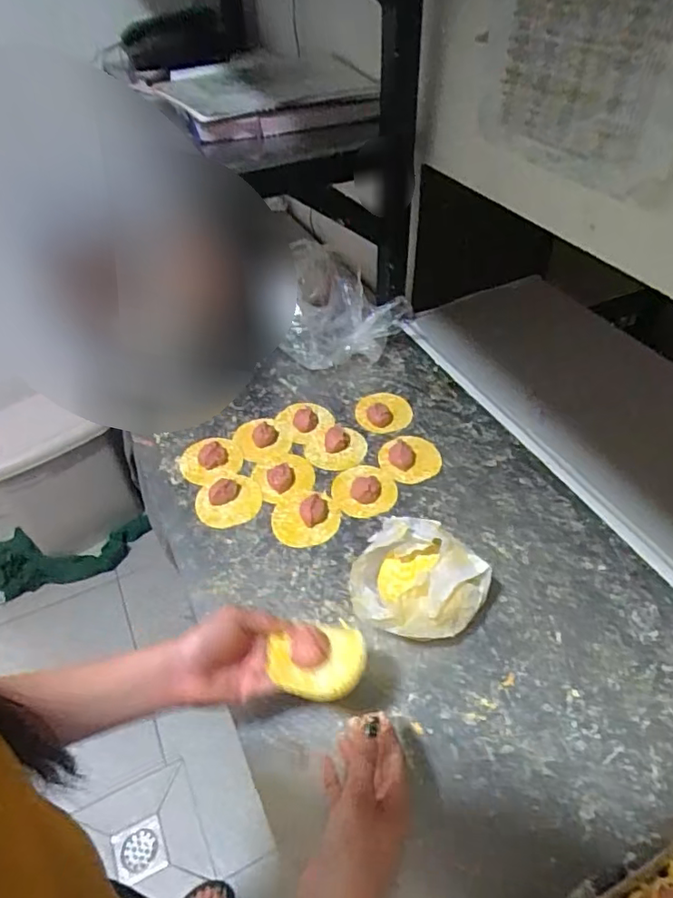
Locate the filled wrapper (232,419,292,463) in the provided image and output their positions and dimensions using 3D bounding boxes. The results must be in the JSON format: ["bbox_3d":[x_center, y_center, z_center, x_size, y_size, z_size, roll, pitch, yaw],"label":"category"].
[{"bbox_3d":[-0.101,-0.012,0.791,0.076,0.023,0.080,-1,44,1],"label":"filled wrapper"}]

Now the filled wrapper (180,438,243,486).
[{"bbox_3d":[-0.172,0.013,0.767,0.080,0.017,0.071,-23,48,-19],"label":"filled wrapper"}]

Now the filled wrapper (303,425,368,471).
[{"bbox_3d":[-0.001,-0.005,0.776,0.084,0.030,0.073,-4,44,-2],"label":"filled wrapper"}]

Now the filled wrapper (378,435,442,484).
[{"bbox_3d":[0.101,0.012,0.760,0.083,0.007,0.077,-17,46,-15],"label":"filled wrapper"}]

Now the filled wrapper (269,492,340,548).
[{"bbox_3d":[-0.038,0.084,0.694,0.082,0.010,0.077,-1,44,1],"label":"filled wrapper"}]

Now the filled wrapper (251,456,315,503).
[{"bbox_3d":[-0.067,0.033,0.742,0.079,0.023,0.075,-1,44,1],"label":"filled wrapper"}]

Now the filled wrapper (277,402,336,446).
[{"bbox_3d":[-0.042,-0.042,0.823,0.073,0.021,0.067,-1,44,1],"label":"filled wrapper"}]

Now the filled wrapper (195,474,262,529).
[{"bbox_3d":[-0.137,0.061,0.713,0.082,0.025,0.081,-1,44,1],"label":"filled wrapper"}]

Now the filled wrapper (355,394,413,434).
[{"bbox_3d":[0.070,-0.061,0.828,0.079,0.016,0.083,8,45,11],"label":"filled wrapper"}]

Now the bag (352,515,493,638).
[{"bbox_3d":[0.081,0.143,0.581,0.127,0.081,0.124,25,51,26],"label":"bag"}]

